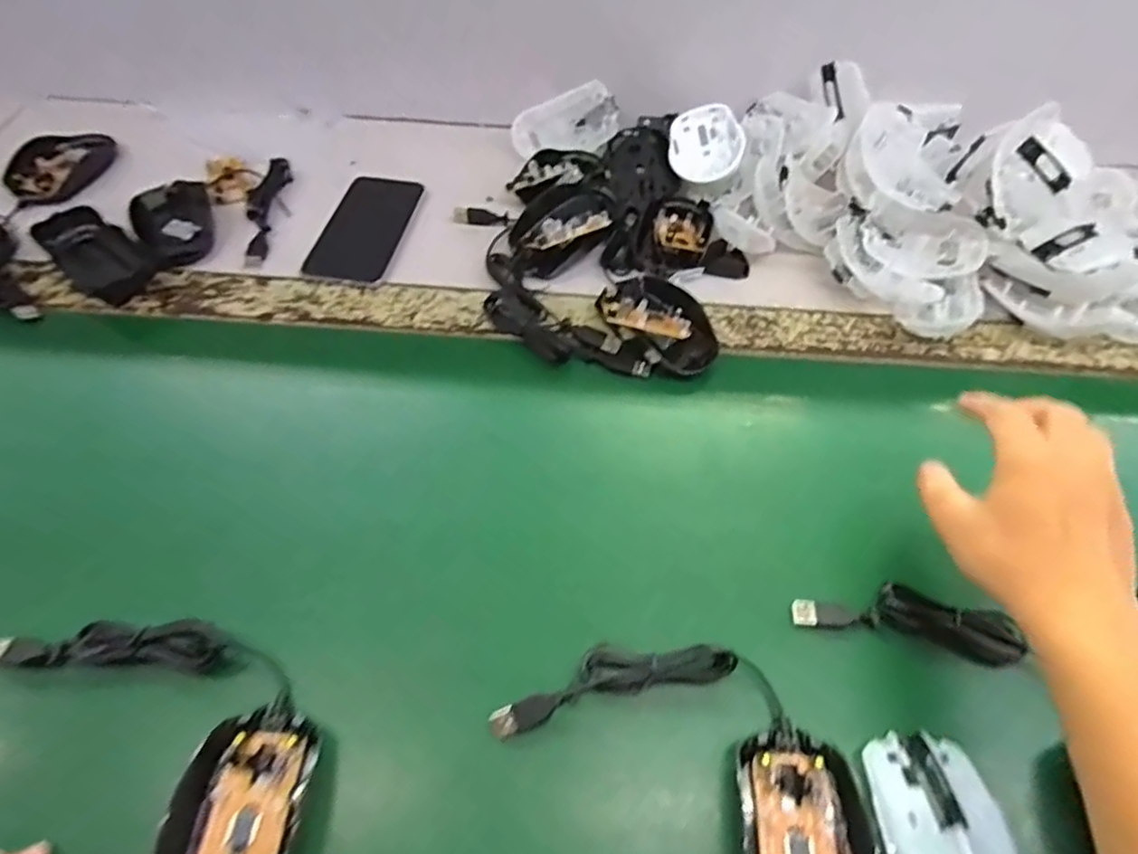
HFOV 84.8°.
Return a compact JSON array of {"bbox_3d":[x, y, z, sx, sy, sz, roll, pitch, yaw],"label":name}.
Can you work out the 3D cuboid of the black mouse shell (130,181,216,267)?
[{"bbox_3d":[-0.339,-0.178,0.535,0.057,0.021,0.094,-17,51,-15],"label":"black mouse shell"}]

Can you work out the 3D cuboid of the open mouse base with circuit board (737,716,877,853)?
[{"bbox_3d":[0.116,0.205,0.304,0.059,0.024,0.103,0,49,-1],"label":"open mouse base with circuit board"}]

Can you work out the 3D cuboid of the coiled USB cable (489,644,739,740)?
[{"bbox_3d":[0.023,0.135,0.340,0.132,0.015,0.029,-10,50,-9],"label":"coiled USB cable"}]

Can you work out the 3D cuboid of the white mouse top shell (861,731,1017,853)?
[{"bbox_3d":[0.179,0.203,0.297,0.057,0.028,0.101,3,49,2],"label":"white mouse top shell"}]

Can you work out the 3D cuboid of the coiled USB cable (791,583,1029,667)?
[{"bbox_3d":[0.199,0.113,0.369,0.128,0.017,0.029,8,49,7],"label":"coiled USB cable"}]

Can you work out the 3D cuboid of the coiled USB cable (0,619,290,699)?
[{"bbox_3d":[-0.228,0.121,0.338,0.156,0.019,0.029,4,49,3],"label":"coiled USB cable"}]

